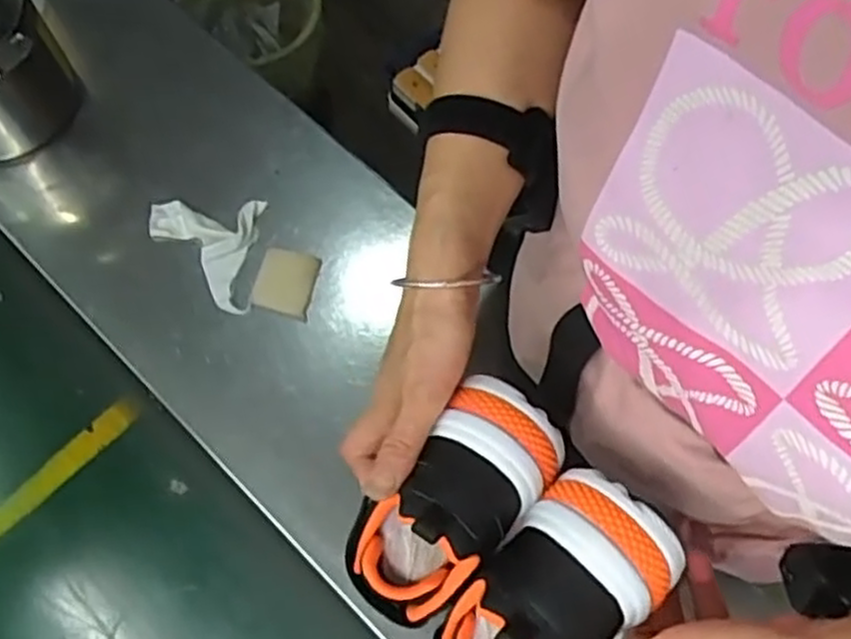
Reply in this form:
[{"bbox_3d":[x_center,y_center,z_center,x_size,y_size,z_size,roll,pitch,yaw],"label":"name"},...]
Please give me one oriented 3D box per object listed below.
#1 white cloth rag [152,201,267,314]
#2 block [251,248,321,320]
[{"bbox_3d":[-0.194,-0.058,0.646,0.099,0.015,0.103,5,69,3],"label":"white cloth rag"},{"bbox_3d":[-0.118,-0.032,0.641,0.047,0.015,0.054,13,69,6],"label":"block"}]

